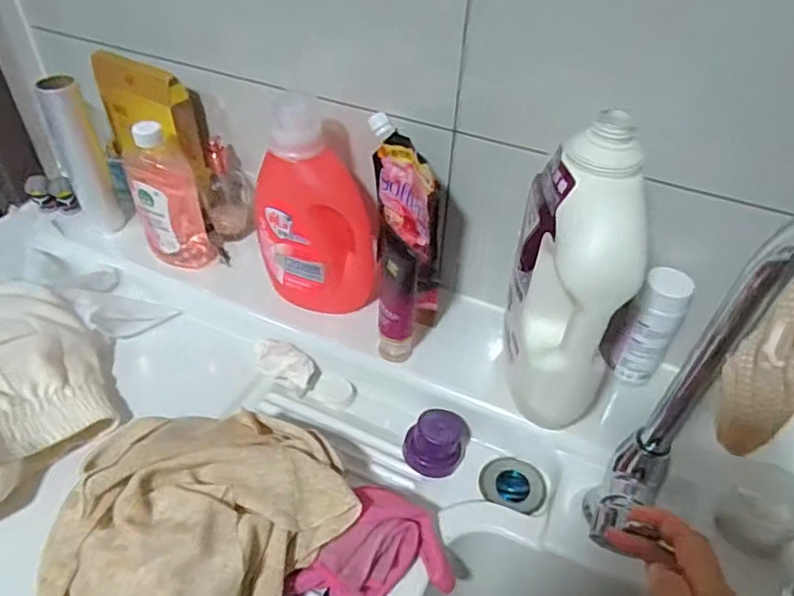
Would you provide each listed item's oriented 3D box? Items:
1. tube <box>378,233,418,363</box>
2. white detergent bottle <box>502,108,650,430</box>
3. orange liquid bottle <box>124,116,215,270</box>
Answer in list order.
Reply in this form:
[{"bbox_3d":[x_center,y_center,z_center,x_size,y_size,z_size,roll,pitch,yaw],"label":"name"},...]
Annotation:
[{"bbox_3d":[0.000,0.006,0.613,0.035,0.156,0.035,0,44,-3],"label":"tube"},{"bbox_3d":[0.143,-0.003,0.494,0.071,0.254,0.108,0,44,-3],"label":"white detergent bottle"},{"bbox_3d":[-0.279,-0.121,0.716,0.076,0.182,0.065,-18,47,-20],"label":"orange liquid bottle"}]

